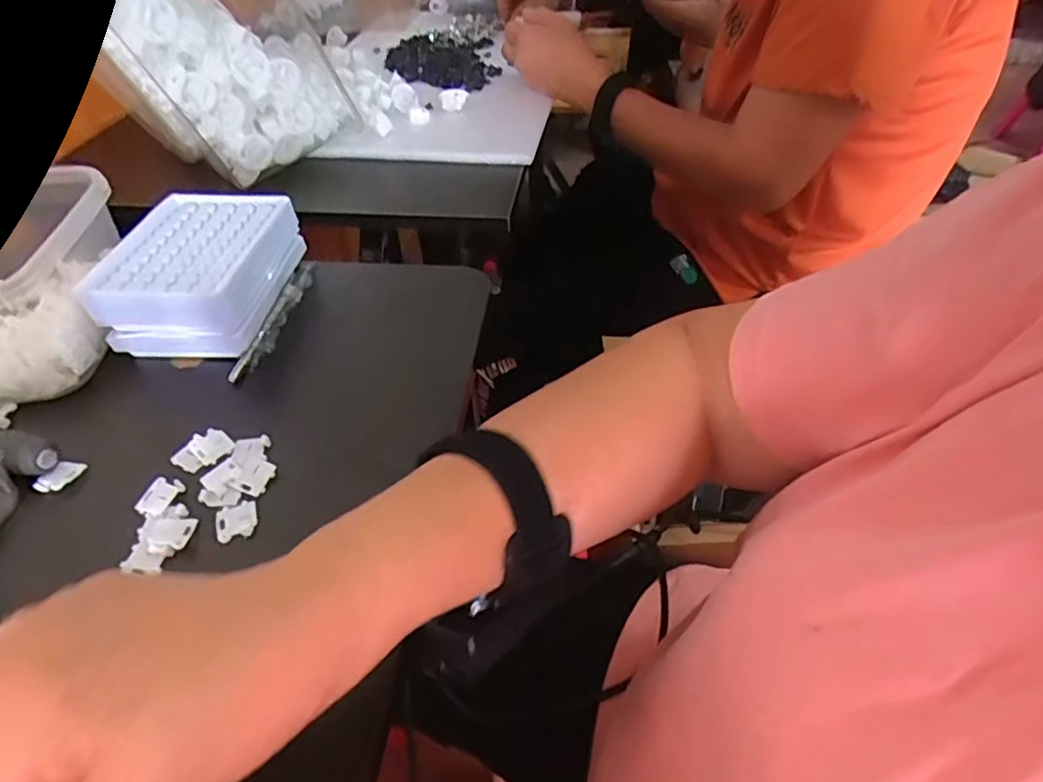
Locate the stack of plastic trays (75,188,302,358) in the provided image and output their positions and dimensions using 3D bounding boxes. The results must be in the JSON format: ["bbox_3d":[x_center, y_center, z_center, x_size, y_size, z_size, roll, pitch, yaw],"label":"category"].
[{"bbox_3d":[-0.229,-0.087,0.451,0.101,0.051,0.134,3,45,5],"label":"stack of plastic trays"}]

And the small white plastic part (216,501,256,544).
[{"bbox_3d":[-0.152,0.070,0.331,0.020,0.005,0.023,-17,47,-14],"label":"small white plastic part"}]

